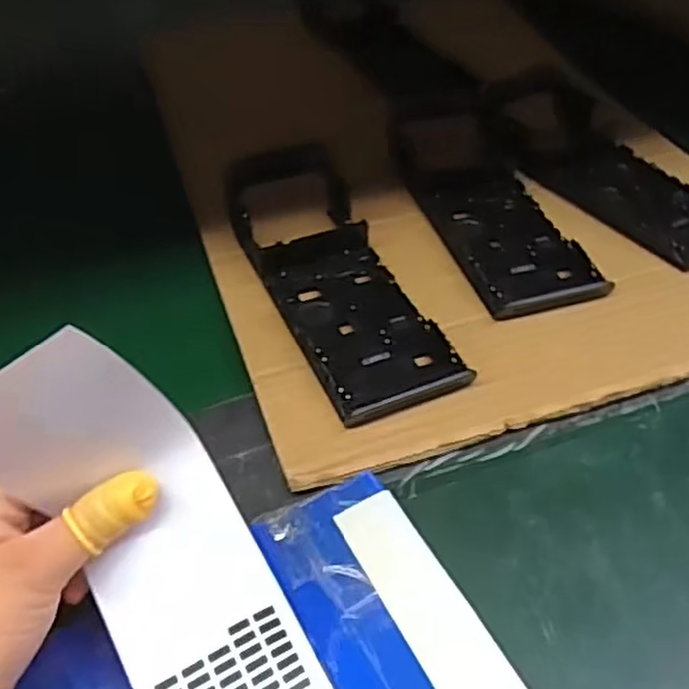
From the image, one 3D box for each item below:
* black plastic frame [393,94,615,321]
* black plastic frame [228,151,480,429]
[{"bbox_3d":[0.095,-0.112,0.497,0.080,0.028,0.234,-11,46,-12],"label":"black plastic frame"},{"bbox_3d":[-0.007,-0.047,0.430,0.082,0.044,0.213,-15,47,-15],"label":"black plastic frame"}]

